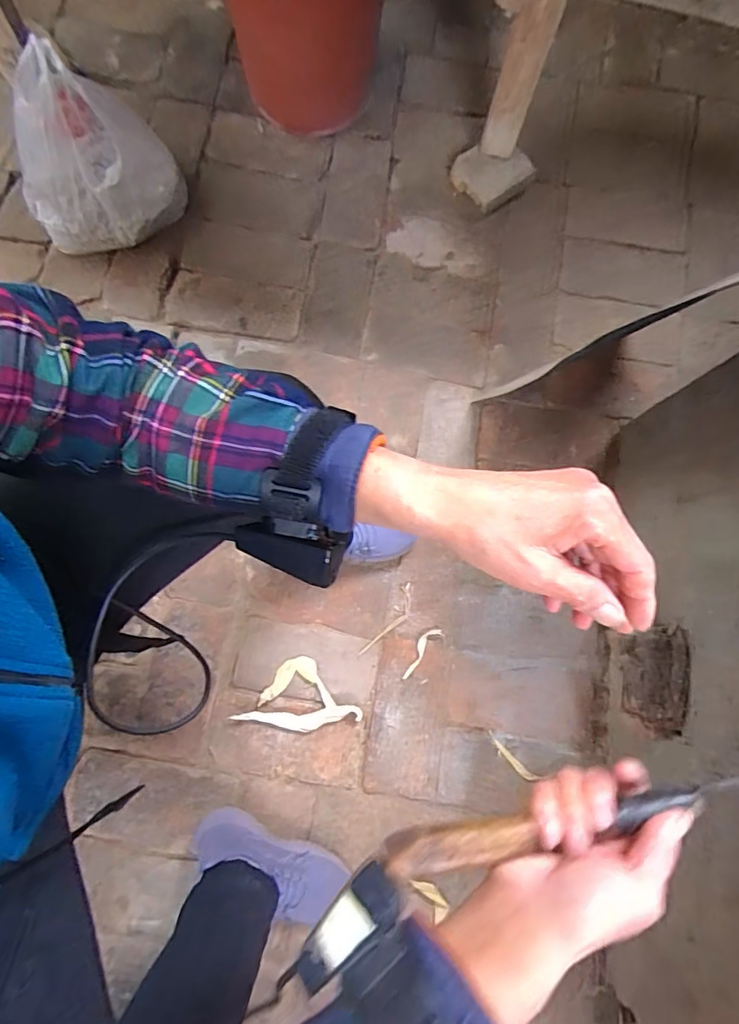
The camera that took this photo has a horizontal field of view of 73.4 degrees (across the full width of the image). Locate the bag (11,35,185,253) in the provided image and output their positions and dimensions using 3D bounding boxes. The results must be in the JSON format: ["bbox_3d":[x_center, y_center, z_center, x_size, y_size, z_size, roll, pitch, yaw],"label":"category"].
[{"bbox_3d":[-0.455,-0.602,0.815,0.183,0.251,0.205,20,79,1],"label":"bag"}]

